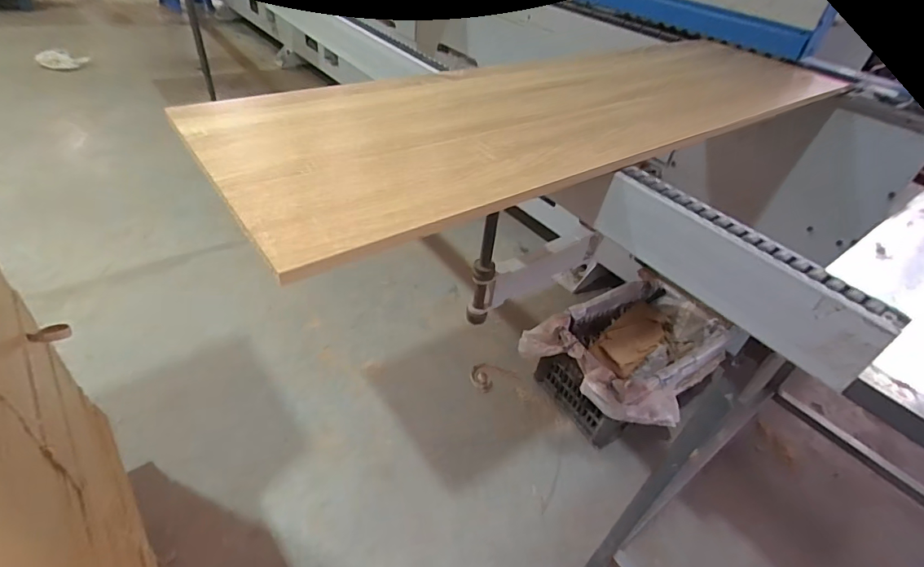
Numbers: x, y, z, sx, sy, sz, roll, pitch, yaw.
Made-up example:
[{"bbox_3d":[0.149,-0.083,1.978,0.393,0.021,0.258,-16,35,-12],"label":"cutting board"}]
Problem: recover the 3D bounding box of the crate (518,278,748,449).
[{"bbox_3d":[0.495,0.227,1.392,0.461,0.279,0.432,-20,46,-28],"label":"crate"}]

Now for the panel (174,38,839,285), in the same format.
[{"bbox_3d":[0.191,-0.293,0.740,1.113,0.031,0.372,-23,48,-31],"label":"panel"}]

